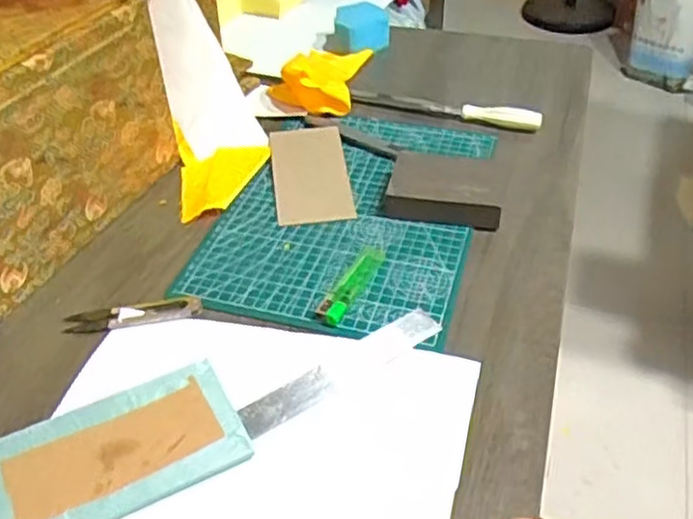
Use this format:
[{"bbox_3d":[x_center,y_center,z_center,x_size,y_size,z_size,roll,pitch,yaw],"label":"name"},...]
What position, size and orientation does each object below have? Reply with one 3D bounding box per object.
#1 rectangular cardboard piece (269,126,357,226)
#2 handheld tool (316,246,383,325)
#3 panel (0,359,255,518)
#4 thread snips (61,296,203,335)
[{"bbox_3d":[-0.033,-0.081,0.653,0.068,0.008,0.136,-6,45,-6],"label":"rectangular cardboard piece"},{"bbox_3d":[0.005,0.015,0.545,0.022,0.015,0.091,17,45,20],"label":"handheld tool"},{"bbox_3d":[-0.146,0.121,0.438,0.157,0.011,0.089,-19,45,-19],"label":"panel"},{"bbox_3d":[-0.160,0.041,0.530,0.100,0.008,0.024,-8,42,-7],"label":"thread snips"}]

